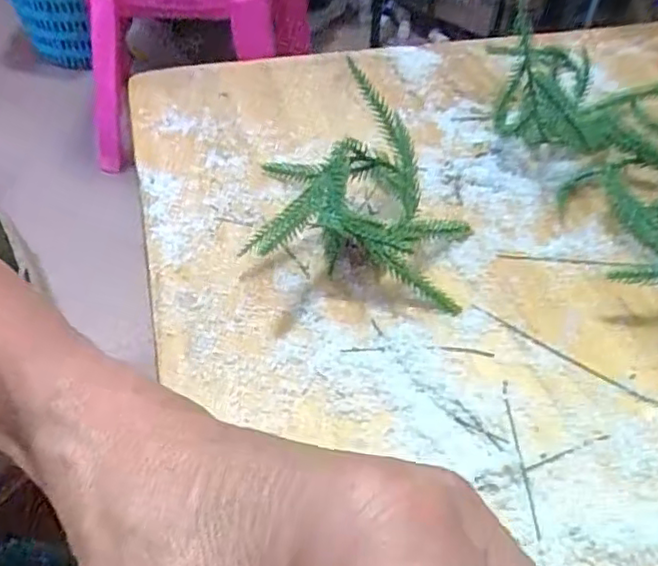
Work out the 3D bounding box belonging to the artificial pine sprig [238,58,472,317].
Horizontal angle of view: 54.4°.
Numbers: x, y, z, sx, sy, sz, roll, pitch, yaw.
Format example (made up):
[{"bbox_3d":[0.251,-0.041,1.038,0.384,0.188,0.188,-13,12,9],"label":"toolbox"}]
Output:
[{"bbox_3d":[0.016,-0.050,0.343,0.122,0.061,0.101,9,46,7],"label":"artificial pine sprig"}]

